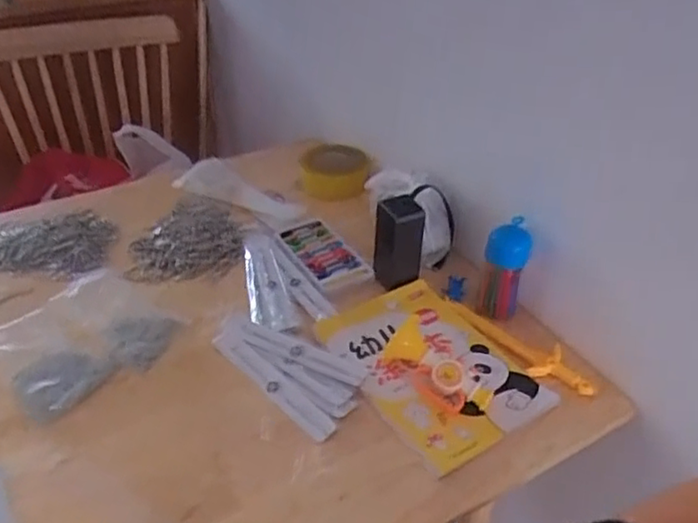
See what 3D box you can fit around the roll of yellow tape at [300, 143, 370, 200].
[{"bbox_3d":[-0.025,-0.150,1.110,0.117,0.057,0.107,7,39,4],"label":"roll of yellow tape"}]

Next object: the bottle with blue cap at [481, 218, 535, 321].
[{"bbox_3d":[0.194,0.012,0.825,0.050,0.123,0.040,2,38,0],"label":"bottle with blue cap"}]

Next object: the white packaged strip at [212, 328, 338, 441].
[{"bbox_3d":[-0.093,0.139,0.770,0.032,0.009,0.203,-30,49,-34],"label":"white packaged strip"}]

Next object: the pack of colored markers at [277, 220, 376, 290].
[{"bbox_3d":[-0.039,-0.013,0.958,0.077,0.011,0.150,-19,44,-26],"label":"pack of colored markers"}]

